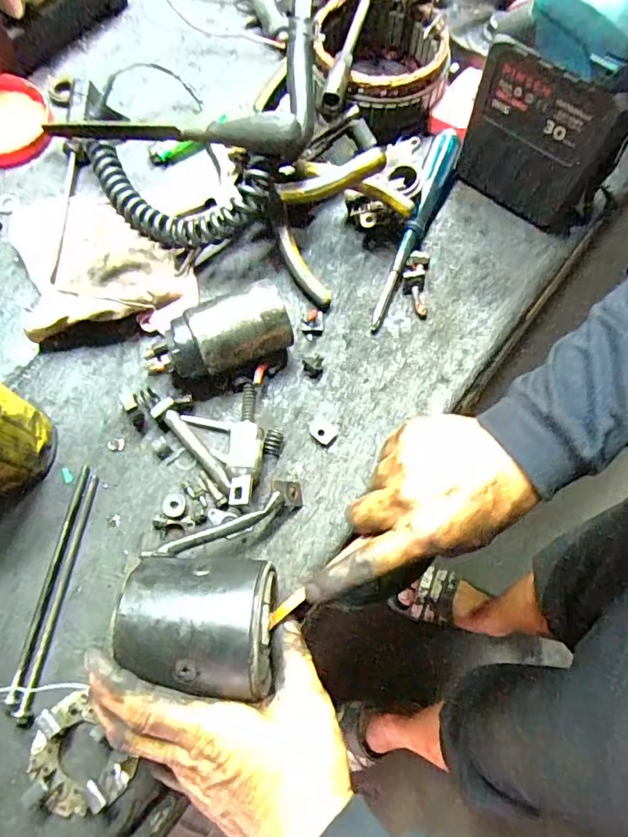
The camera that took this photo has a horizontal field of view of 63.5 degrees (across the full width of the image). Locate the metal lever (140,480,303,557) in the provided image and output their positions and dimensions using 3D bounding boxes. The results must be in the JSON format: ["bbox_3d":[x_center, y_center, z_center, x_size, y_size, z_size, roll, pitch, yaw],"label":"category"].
[{"bbox_3d":[-0.061,0.075,0.361,0.114,0.029,0.019,-26,73,-10],"label":"metal lever"}]

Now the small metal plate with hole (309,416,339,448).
[{"bbox_3d":[0.008,0.009,0.403,0.020,0.005,0.023,-40,76,-13],"label":"small metal plate with hole"}]

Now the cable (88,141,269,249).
[{"bbox_3d":[-0.124,-0.186,0.418,0.182,0.039,0.076,18,71,19],"label":"cable"}]

